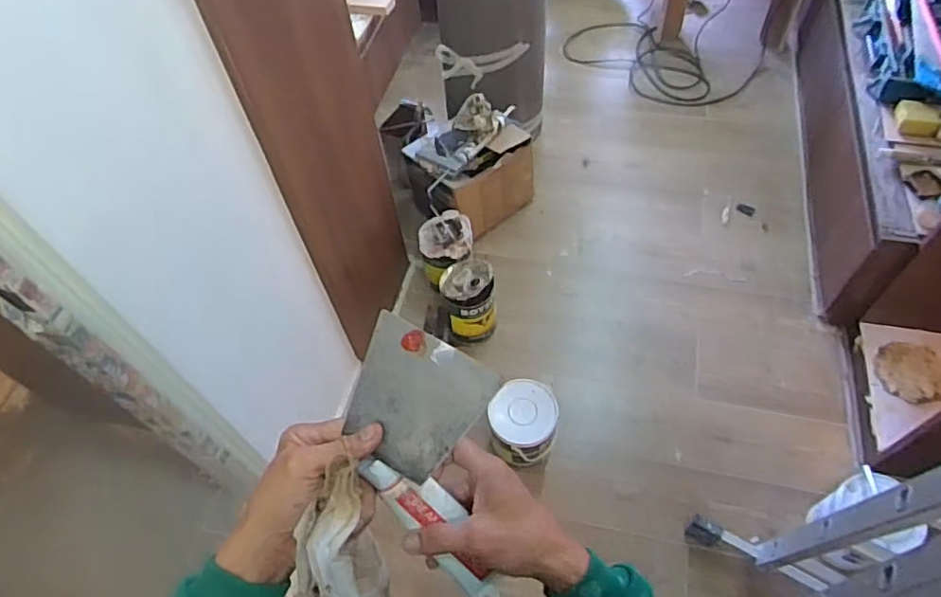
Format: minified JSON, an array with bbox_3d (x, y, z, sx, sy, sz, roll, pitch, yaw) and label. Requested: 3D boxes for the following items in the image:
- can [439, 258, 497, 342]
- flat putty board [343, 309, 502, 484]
[{"bbox_3d":[-0.002,0.013,1.778,0.147,0.246,0.173,-7,56,-1],"label":"can"},{"bbox_3d":[-0.043,0.075,0.446,0.100,0.004,0.096,27,88,18],"label":"flat putty board"}]

